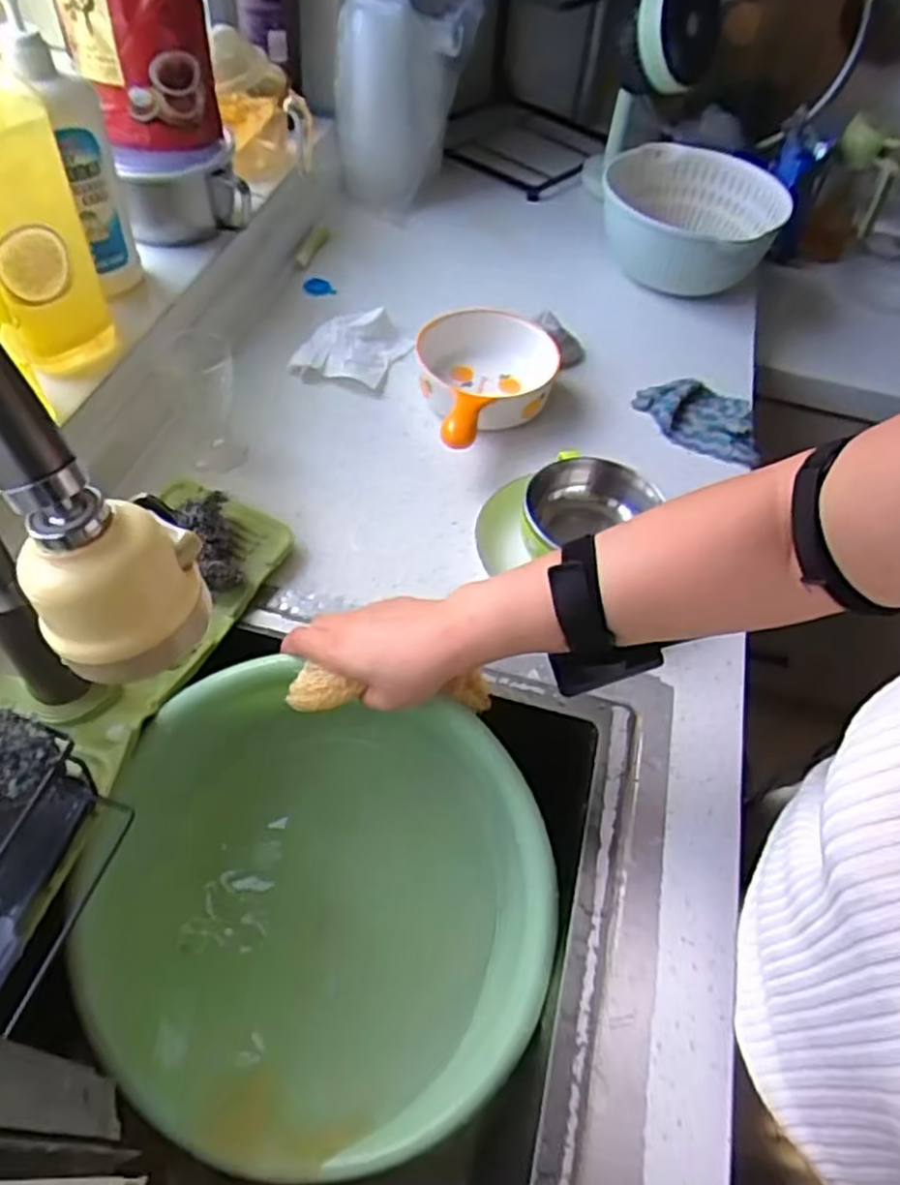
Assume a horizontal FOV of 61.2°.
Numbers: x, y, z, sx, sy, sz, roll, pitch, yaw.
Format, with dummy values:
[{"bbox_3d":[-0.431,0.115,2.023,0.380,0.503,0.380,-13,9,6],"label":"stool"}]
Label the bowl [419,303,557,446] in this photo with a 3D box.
[{"bbox_3d":[0.026,-0.209,0.774,0.141,0.074,0.213,15,53,6],"label":"bowl"}]

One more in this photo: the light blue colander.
[{"bbox_3d":[0.304,-0.468,0.983,0.218,0.118,0.240,16,53,6],"label":"light blue colander"}]

